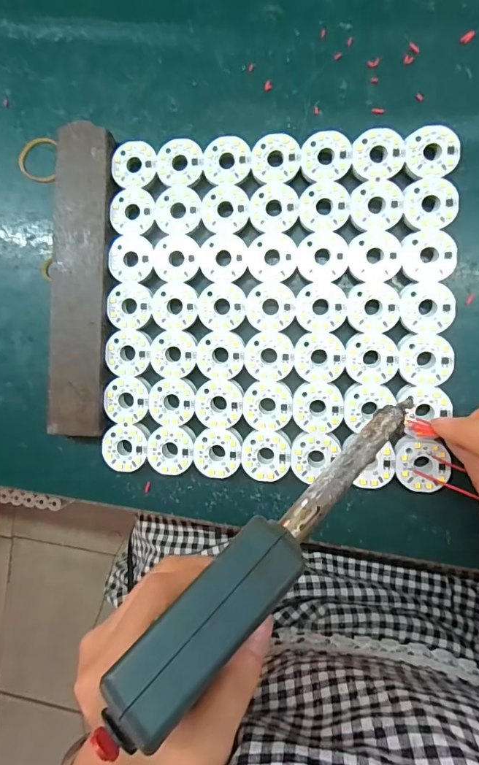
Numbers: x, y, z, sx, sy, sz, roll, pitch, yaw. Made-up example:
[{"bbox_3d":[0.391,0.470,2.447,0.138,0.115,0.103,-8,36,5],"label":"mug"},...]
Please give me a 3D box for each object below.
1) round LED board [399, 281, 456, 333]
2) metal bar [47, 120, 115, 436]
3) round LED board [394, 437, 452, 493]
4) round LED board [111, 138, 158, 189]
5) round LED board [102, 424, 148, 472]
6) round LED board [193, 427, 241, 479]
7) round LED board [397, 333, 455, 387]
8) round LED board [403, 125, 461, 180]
[{"bbox_3d":[0.111,-0.044,0.252,0.031,0.004,0.030,0,89,8],"label":"round LED board"},{"bbox_3d":[-0.104,-0.067,0.284,0.036,0.017,0.199,2,90,8],"label":"metal bar"},{"bbox_3d":[0.108,0.048,0.253,0.030,0.004,0.031,0,88,11],"label":"round LED board"},{"bbox_3d":[-0.069,-0.143,0.279,0.029,0.004,0.030,0,89,8],"label":"round LED board"},{"bbox_3d":[-0.075,0.043,0.281,0.030,0.004,0.031,0,89,8],"label":"round LED board"},{"bbox_3d":[-0.014,0.045,0.270,0.030,0.004,0.031,0,89,8],"label":"round LED board"},{"bbox_3d":[0.110,-0.013,0.252,0.030,0.004,0.031,0,89,8],"label":"round LED board"},{"bbox_3d":[0.114,-0.137,0.257,0.030,0.008,0.031,0,89,8],"label":"round LED board"}]

